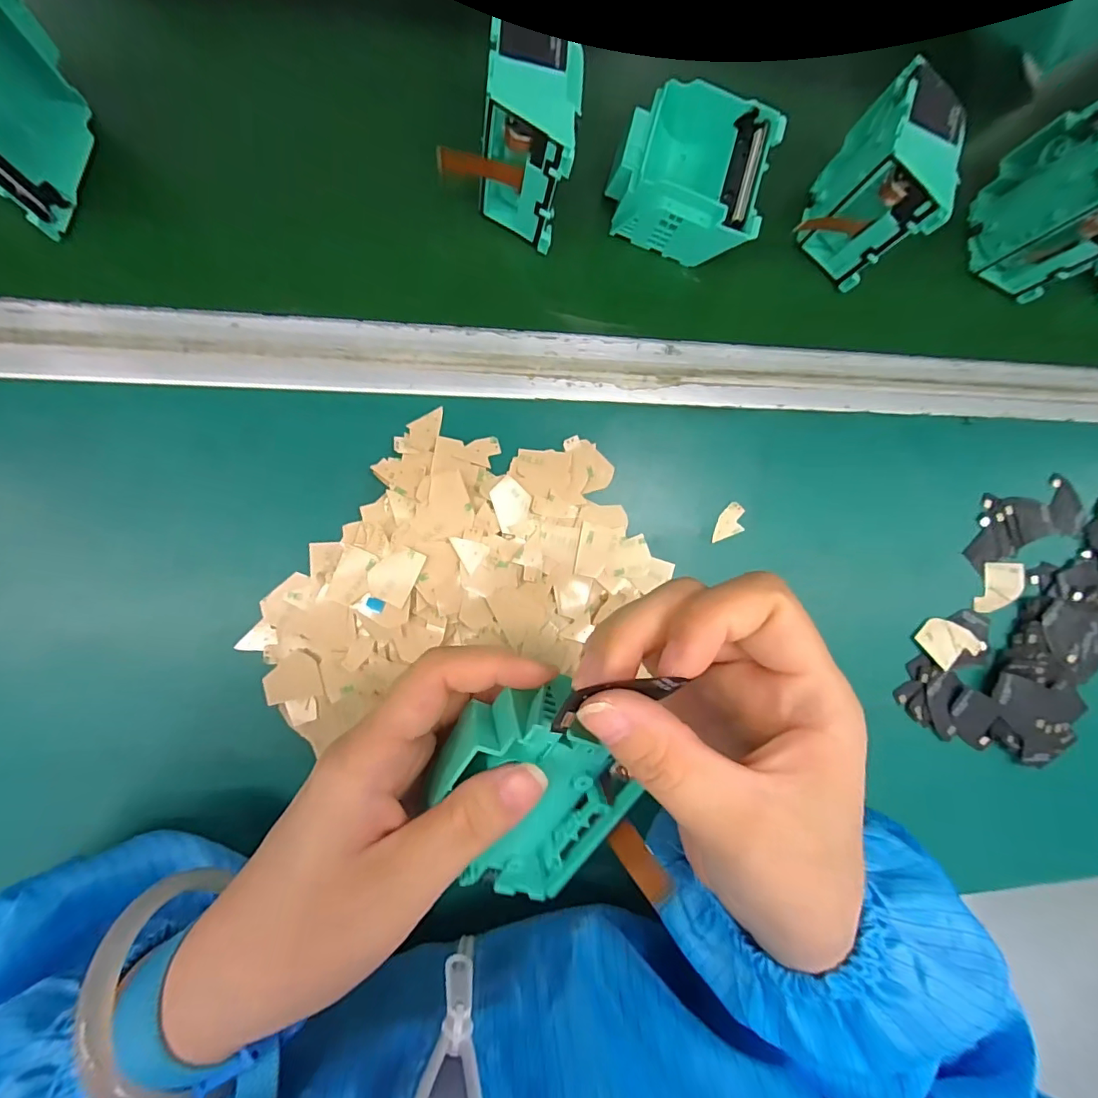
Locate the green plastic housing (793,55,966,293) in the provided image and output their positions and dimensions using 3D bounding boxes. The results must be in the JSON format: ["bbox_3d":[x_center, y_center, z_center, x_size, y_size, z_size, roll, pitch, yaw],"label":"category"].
[{"bbox_3d":[0.182,-0.205,0.290,0.039,0.077,0.076,16,89,-8],"label":"green plastic housing"}]

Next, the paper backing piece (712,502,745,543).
[{"bbox_3d":[0.105,-0.016,0.304,0.023,0.004,0.018,-21,91,-3],"label":"paper backing piece"}]

